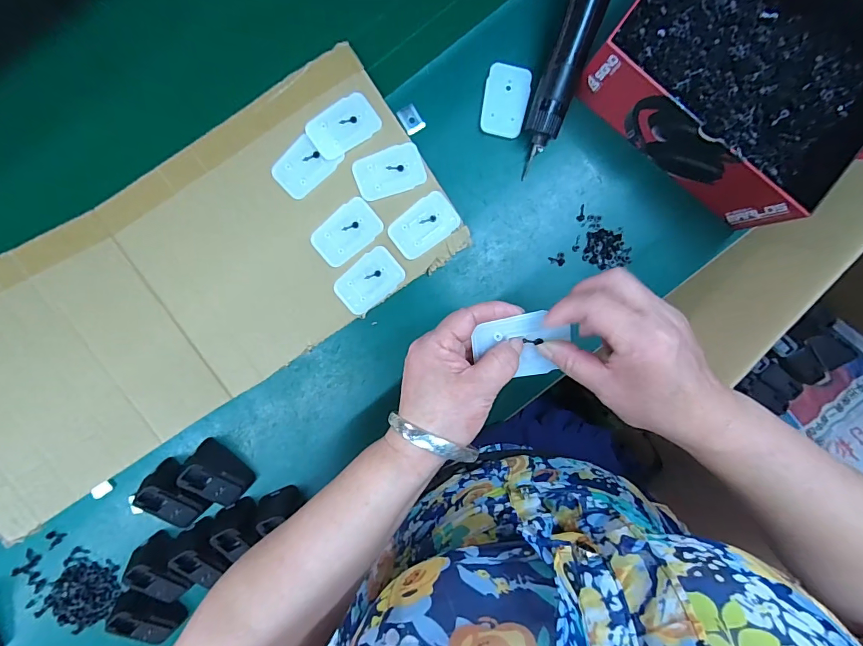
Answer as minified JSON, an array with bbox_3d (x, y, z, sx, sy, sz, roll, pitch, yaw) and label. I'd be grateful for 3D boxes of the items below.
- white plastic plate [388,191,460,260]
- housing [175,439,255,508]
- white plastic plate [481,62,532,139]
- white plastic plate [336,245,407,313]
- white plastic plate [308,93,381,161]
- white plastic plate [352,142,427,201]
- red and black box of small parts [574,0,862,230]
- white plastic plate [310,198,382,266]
[{"bbox_3d":[-0.008,-0.102,0.445,0.070,0.004,0.046,-37,96,0],"label":"white plastic plate"},{"bbox_3d":[-0.226,0.161,0.448,0.069,0.039,0.040,42,92,-8],"label":"housing"},{"bbox_3d":[0.078,-0.232,0.446,0.044,0.007,0.068,9,94,-4],"label":"white plastic plate"},{"bbox_3d":[-0.065,-0.045,0.447,0.069,0.005,0.046,-40,96,0],"label":"white plastic plate"},{"bbox_3d":[-0.088,-0.199,0.432,0.069,0.006,0.044,-35,96,0],"label":"white plastic plate"},{"bbox_3d":[-0.043,-0.155,0.439,0.070,0.005,0.044,-20,96,-2],"label":"white plastic plate"},{"bbox_3d":[0.305,-0.254,0.419,0.234,0.085,0.212,37,93,-8],"label":"red and black box of small parts"},{"bbox_3d":[-0.087,-0.093,0.440,0.070,0.004,0.044,-41,96,0],"label":"white plastic plate"}]

